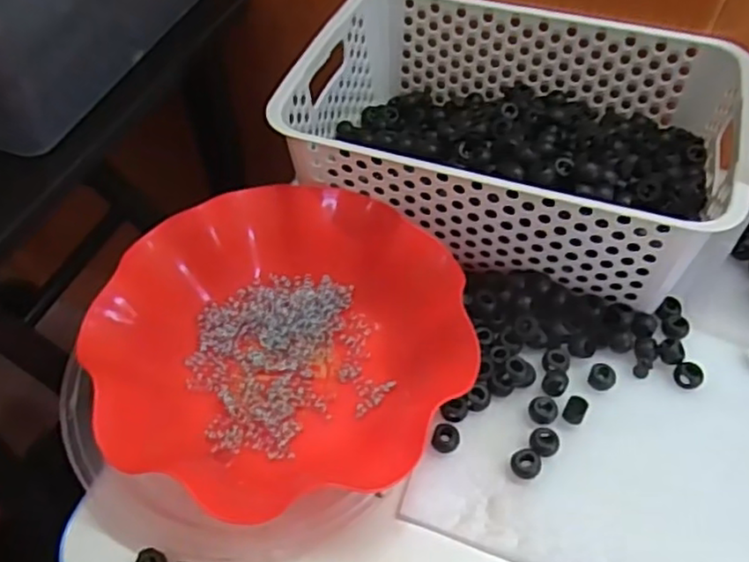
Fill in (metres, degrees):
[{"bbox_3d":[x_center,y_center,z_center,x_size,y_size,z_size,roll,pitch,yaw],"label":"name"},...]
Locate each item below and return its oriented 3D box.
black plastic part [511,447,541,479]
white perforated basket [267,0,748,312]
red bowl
[{"bbox_3d":[0.091,0.111,0.404,0.018,0.010,0.016,29,59,18],"label":"black plastic part"},{"bbox_3d":[0.101,-0.113,0.507,0.302,0.105,0.203,17,56,11],"label":"white perforated basket"},{"bbox_3d":[-0.060,0.035,0.428,0.216,0.062,0.194,-15,56,-11],"label":"red bowl"}]

